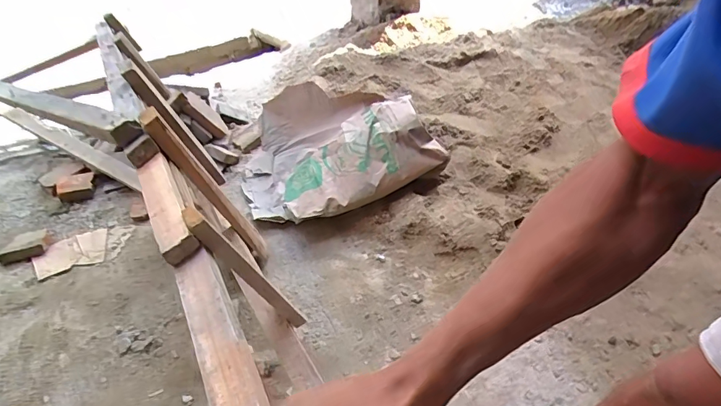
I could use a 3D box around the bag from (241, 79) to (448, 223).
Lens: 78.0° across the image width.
[{"bbox_3d":[-0.111,-0.207,1.531,0.584,0.246,0.517,-14,46,-20],"label":"bag"}]

